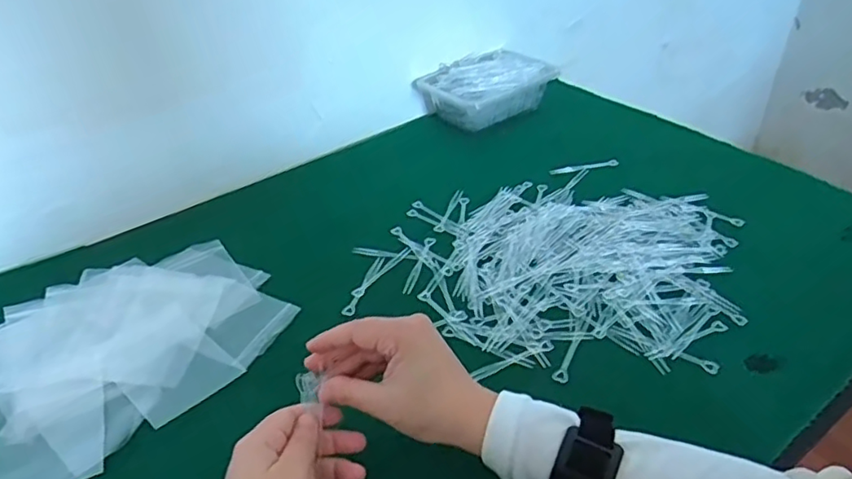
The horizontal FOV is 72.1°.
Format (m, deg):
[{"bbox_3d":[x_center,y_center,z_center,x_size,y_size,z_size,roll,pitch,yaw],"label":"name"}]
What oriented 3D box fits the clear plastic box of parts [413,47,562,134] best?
[{"bbox_3d":[0.088,-0.216,0.853,0.164,0.069,0.123,-28,43,-27],"label":"clear plastic box of parts"}]

